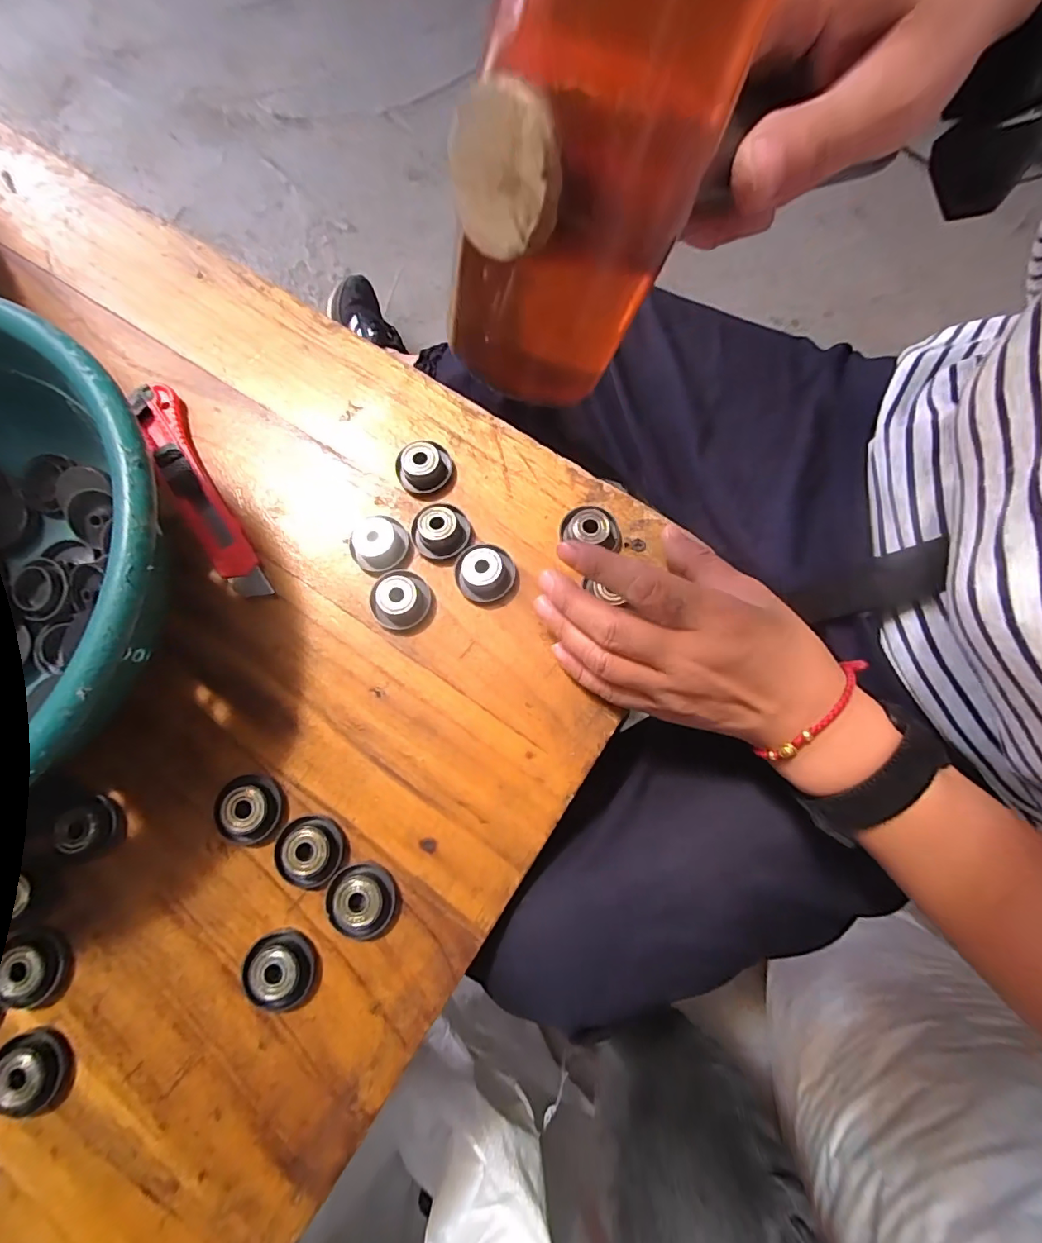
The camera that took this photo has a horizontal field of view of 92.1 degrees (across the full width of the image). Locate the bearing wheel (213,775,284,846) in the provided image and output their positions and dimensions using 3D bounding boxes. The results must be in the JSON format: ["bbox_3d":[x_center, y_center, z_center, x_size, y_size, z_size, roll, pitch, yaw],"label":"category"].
[{"bbox_3d":[-0.136,0.094,0.250,0.031,0.011,0.030,0,77,1],"label":"bearing wheel"}]

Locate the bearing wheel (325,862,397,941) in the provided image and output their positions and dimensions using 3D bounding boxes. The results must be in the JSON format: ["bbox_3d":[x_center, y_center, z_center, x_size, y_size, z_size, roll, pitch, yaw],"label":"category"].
[{"bbox_3d":[-0.077,0.135,0.241,0.032,0.008,0.032,0,77,1],"label":"bearing wheel"}]

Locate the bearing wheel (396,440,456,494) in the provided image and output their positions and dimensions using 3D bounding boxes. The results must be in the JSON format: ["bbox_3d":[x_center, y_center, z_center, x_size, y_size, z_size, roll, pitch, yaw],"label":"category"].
[{"bbox_3d":[-0.056,-0.090,0.291,0.031,0.014,0.030,0,77,1],"label":"bearing wheel"}]

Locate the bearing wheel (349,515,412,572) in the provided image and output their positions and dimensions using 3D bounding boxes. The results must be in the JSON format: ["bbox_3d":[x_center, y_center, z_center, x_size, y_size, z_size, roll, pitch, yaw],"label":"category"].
[{"bbox_3d":[-0.078,-0.043,0.280,0.032,0.014,0.029,-14,77,-3],"label":"bearing wheel"}]

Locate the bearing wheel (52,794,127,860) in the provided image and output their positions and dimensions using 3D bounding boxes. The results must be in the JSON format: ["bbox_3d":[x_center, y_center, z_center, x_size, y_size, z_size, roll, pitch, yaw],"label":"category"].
[{"bbox_3d":[-0.216,0.104,0.251,0.028,0.008,0.027,0,77,1],"label":"bearing wheel"}]

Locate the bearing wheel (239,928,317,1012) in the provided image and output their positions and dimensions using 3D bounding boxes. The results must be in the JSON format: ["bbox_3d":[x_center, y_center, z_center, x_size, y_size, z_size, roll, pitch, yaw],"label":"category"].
[{"bbox_3d":[-0.113,0.163,0.234,0.033,0.010,0.031,0,77,1],"label":"bearing wheel"}]

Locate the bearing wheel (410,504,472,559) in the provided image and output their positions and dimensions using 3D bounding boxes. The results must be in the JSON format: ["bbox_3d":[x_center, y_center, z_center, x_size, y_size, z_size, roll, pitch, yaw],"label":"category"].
[{"bbox_3d":[-0.045,-0.051,0.280,0.032,0.015,0.030,0,77,1],"label":"bearing wheel"}]

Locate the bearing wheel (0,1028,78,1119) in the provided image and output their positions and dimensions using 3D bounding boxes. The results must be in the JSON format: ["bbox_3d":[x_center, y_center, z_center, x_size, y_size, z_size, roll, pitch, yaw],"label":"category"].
[{"bbox_3d":[-0.221,0.203,0.226,0.034,0.011,0.027,30,79,7],"label":"bearing wheel"}]

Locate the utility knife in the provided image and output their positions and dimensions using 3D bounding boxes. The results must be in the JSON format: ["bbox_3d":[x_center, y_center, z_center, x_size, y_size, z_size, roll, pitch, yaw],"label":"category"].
[{"bbox_3d":[-0.187,-0.077,0.289,0.025,0.015,0.152,-31,78,-7],"label":"utility knife"}]

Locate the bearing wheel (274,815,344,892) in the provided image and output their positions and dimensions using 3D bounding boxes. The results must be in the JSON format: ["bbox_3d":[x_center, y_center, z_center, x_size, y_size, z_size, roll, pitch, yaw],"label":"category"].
[{"bbox_3d":[-0.105,0.113,0.246,0.033,0.008,0.032,0,77,1],"label":"bearing wheel"}]

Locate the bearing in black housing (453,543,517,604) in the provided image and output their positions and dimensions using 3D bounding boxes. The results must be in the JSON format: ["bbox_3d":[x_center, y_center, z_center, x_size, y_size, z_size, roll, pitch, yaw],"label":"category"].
[{"bbox_3d":[-0.020,-0.027,0.275,0.032,0.016,0.031,-7,77,-1],"label":"bearing in black housing"}]

